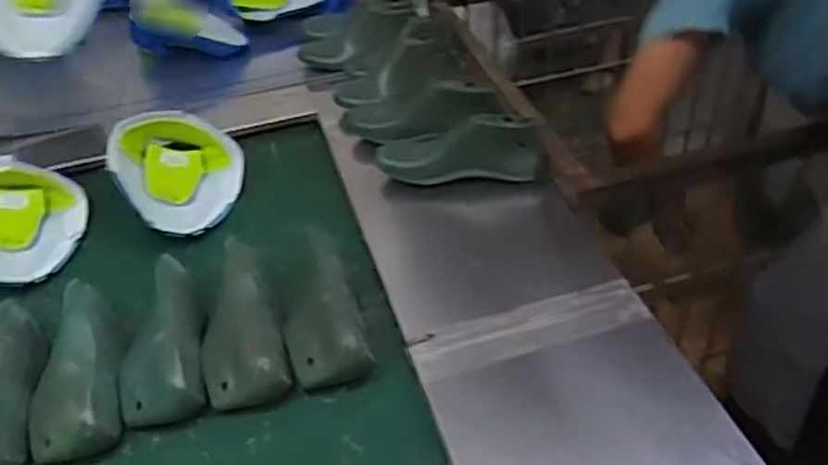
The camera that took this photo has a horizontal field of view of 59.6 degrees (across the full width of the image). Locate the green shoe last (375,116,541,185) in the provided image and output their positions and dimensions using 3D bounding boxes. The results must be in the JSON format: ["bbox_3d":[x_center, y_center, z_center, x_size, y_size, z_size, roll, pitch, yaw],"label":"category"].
[{"bbox_3d":[0.055,-0.101,0.906,0.190,0.083,0.060,-6,40,17],"label":"green shoe last"}]

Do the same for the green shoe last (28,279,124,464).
[{"bbox_3d":[-0.342,0.132,0.727,0.087,0.060,0.189,-14,45,-11],"label":"green shoe last"}]

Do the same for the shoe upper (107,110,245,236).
[{"bbox_3d":[-0.305,-0.092,0.940,0.150,0.085,0.190,-15,45,-11],"label":"shoe upper"}]

